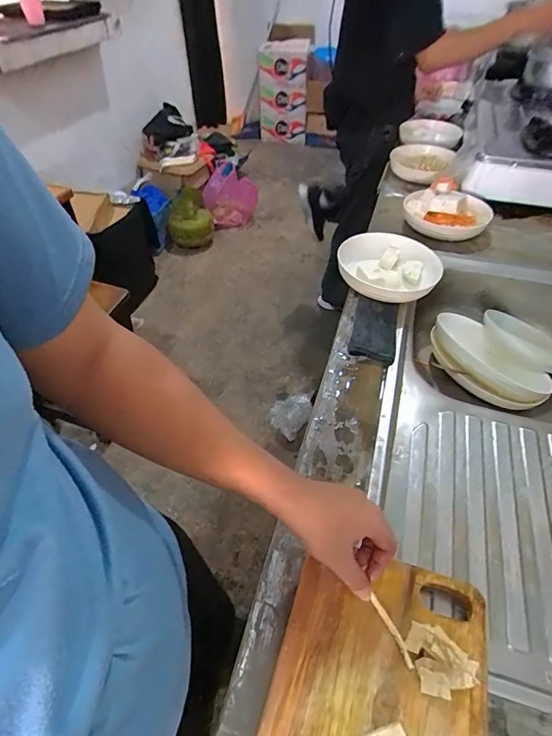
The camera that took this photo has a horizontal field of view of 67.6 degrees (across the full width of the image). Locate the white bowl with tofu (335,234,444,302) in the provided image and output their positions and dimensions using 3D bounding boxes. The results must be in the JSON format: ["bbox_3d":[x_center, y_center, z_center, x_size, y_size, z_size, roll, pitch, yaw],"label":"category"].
[{"bbox_3d":[0.214,-0.189,0.787,0.168,0.064,0.194,21,51,19],"label":"white bowl with tofu"}]

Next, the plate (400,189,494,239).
[{"bbox_3d":[0.393,-0.357,0.951,0.182,0.058,0.197,22,51,19],"label":"plate"}]

